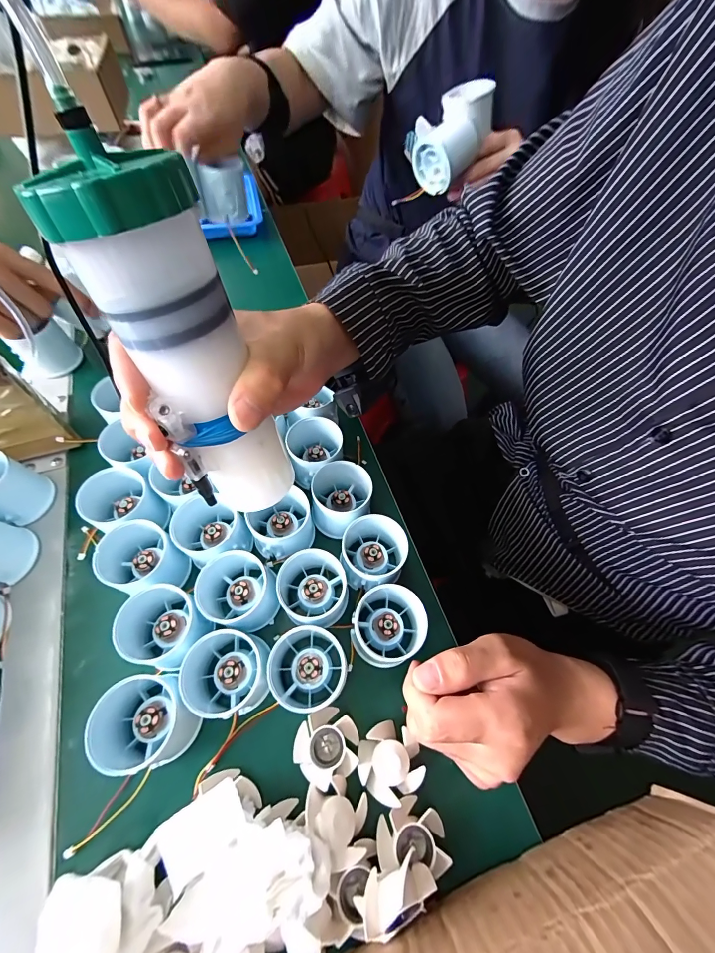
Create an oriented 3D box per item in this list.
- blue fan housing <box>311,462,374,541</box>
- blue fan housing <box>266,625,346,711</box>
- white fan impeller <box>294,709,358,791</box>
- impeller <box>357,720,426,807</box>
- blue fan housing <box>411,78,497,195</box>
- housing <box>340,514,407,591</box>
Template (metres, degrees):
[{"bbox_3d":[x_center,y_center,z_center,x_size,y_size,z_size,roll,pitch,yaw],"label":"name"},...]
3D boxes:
[{"bbox_3d":[-0.014,0.020,0.327,0.054,0.046,0.057,-3,61,-3],"label":"blue fan housing"},{"bbox_3d":[-0.036,0.139,0.261,0.057,0.044,0.051,-33,67,-18],"label":"blue fan housing"},{"bbox_3d":[-0.021,0.185,0.250,0.042,0.012,0.040,1,61,-1],"label":"white fan impeller"},{"bbox_3d":[0.023,0.194,0.250,0.044,0.014,0.039,17,62,8],"label":"impeller"},{"bbox_3d":[0.107,-0.394,0.423,0.100,0.068,0.060,-42,32,4],"label":"blue fan housing"},{"bbox_3d":[0.014,0.062,0.305,0.056,0.047,0.055,1,61,-1],"label":"housing"}]

